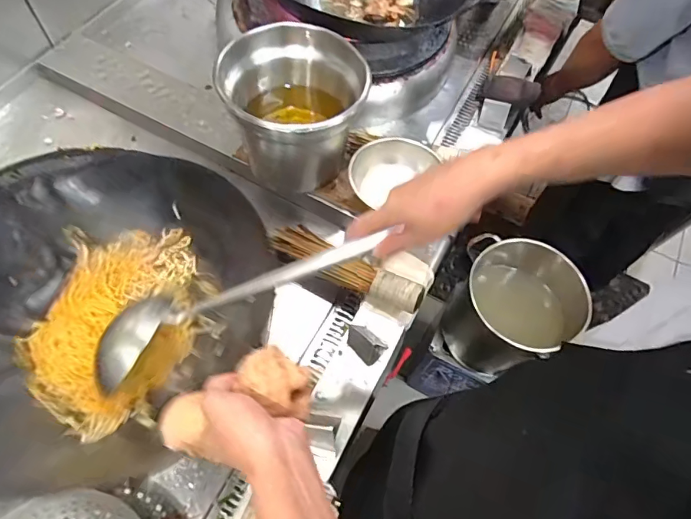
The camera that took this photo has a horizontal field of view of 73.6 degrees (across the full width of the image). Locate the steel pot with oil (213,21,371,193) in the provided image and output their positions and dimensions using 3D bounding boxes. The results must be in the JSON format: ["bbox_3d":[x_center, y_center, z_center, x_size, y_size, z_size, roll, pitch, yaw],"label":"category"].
[{"bbox_3d":[-0.076,-0.237,0.791,0.232,0.210,0.206,-17,64,-11],"label":"steel pot with oil"}]

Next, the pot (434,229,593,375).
[{"bbox_3d":[0.385,0.111,1.085,0.278,0.257,0.277,1,62,-2],"label":"pot"}]

